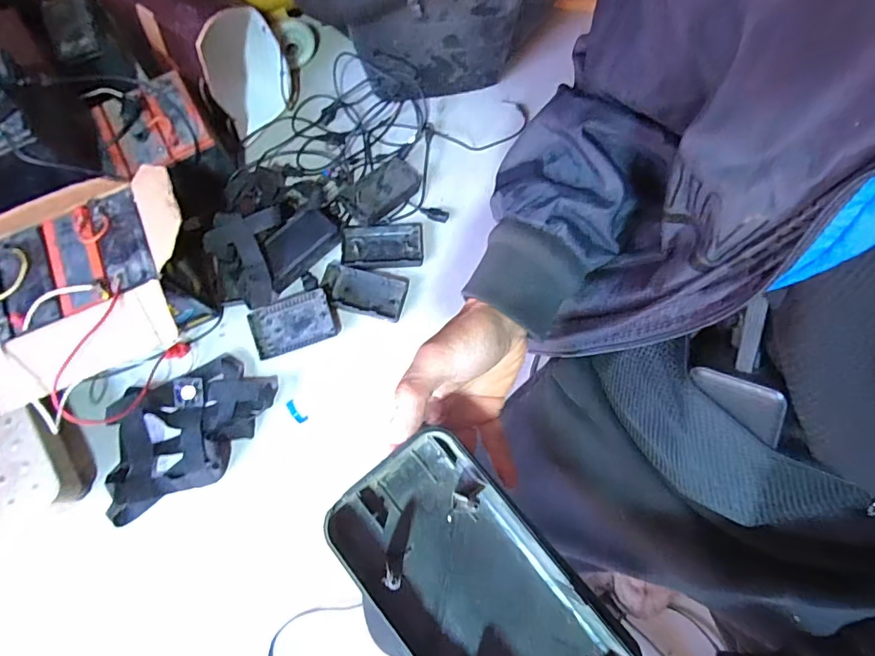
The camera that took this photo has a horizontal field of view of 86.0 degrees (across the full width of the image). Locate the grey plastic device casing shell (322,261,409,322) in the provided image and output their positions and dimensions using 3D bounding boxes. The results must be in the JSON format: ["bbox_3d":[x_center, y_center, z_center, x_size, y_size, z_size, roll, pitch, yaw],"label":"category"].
[{"bbox_3d":[-0.146,-0.074,0.928,0.163,0.020,0.091,12,73,2],"label":"grey plastic device casing shell"}]

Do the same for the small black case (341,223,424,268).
[{"bbox_3d":[-0.112,-0.169,0.963,0.165,0.020,0.098,-3,73,-2],"label":"small black case"}]

